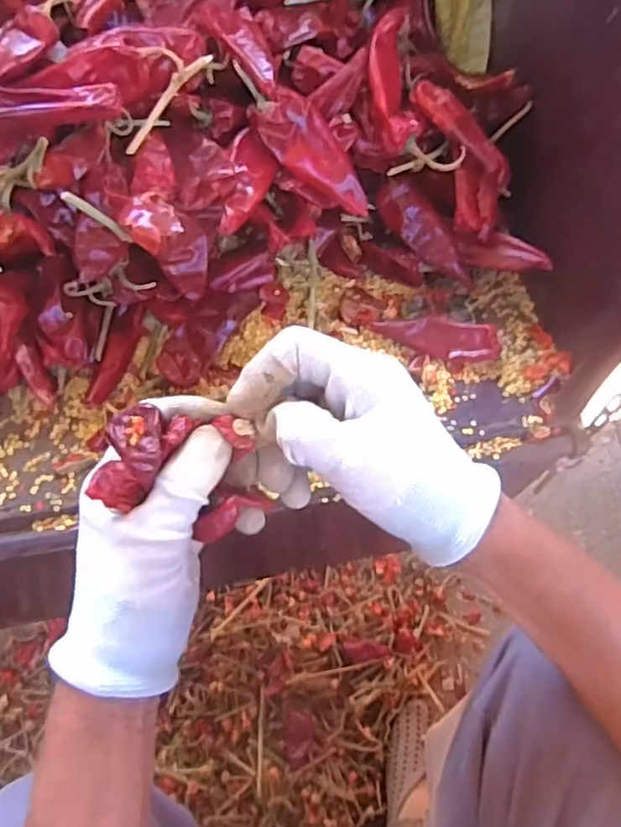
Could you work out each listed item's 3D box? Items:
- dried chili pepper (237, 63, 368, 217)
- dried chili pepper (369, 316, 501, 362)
[{"bbox_3d":[-0.004,-0.171,0.406,0.110,0.018,0.033,42,62,-19],"label":"dried chili pepper"},{"bbox_3d":[0.085,-0.051,0.437,0.084,0.021,0.022,12,60,17],"label":"dried chili pepper"}]

